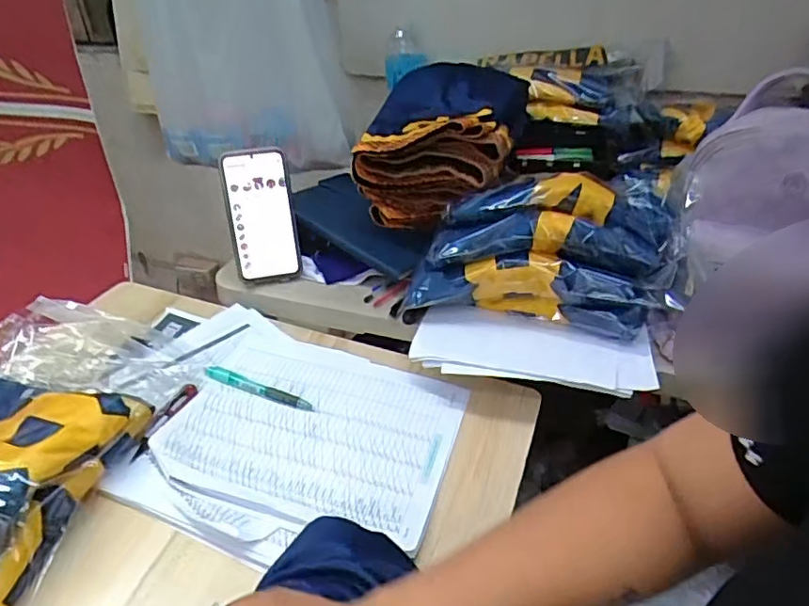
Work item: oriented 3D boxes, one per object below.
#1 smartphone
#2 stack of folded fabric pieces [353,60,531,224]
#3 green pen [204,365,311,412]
[{"bbox_3d":[-0.181,-0.109,0.727,0.082,0.168,0.016,-9,18,-13],"label":"smartphone"},{"bbox_3d":[0.054,-0.210,0.765,0.191,0.160,0.243,6,34,14],"label":"stack of folded fabric pieces"},{"bbox_3d":[-0.161,0.094,0.630,0.135,0.014,0.018,12,36,21],"label":"green pen"}]

